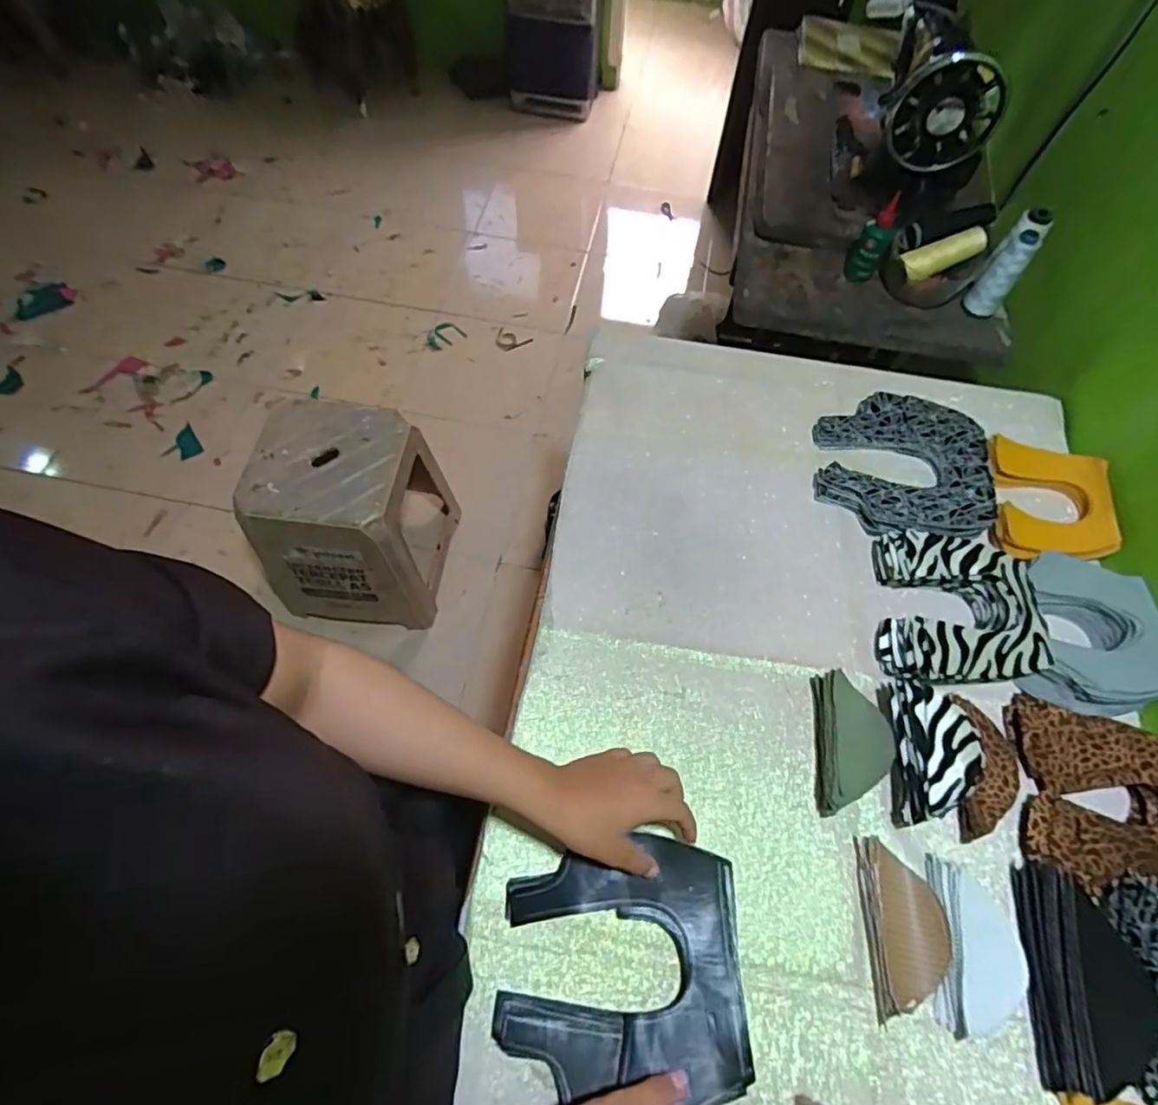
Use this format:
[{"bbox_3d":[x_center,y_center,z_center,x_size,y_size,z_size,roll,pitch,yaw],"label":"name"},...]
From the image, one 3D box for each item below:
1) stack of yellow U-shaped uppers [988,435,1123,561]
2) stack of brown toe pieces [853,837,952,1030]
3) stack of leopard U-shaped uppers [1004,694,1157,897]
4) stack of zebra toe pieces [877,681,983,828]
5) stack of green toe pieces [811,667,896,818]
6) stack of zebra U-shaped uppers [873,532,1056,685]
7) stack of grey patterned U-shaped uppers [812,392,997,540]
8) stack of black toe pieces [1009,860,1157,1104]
[{"bbox_3d":[0.530,-0.063,0.679,0.124,0.024,0.159,6,62,4],"label":"stack of yellow U-shaped uppers"},{"bbox_3d":[0.266,0.305,0.490,0.063,0.012,0.122,4,62,3],"label":"stack of brown toe pieces"},{"bbox_3d":[0.466,0.211,0.526,0.136,0.045,0.157,12,62,7],"label":"stack of leopard U-shaped uppers"},{"bbox_3d":[0.311,0.174,0.536,0.064,0.060,0.125,2,62,-1],"label":"stack of zebra toe pieces"},{"bbox_3d":[0.245,0.172,0.544,0.058,0.051,0.124,11,62,4],"label":"stack of green toe pieces"},{"bbox_3d":[0.383,0.056,0.610,0.151,0.042,0.167,5,62,3],"label":"stack of zebra U-shaped uppers"},{"bbox_3d":[0.376,-0.099,0.703,0.185,0.031,0.196,10,62,6],"label":"stack of grey patterned U-shaped uppers"},{"bbox_3d":[0.399,0.329,0.466,0.087,0.037,0.150,6,62,2],"label":"stack of black toe pieces"}]

